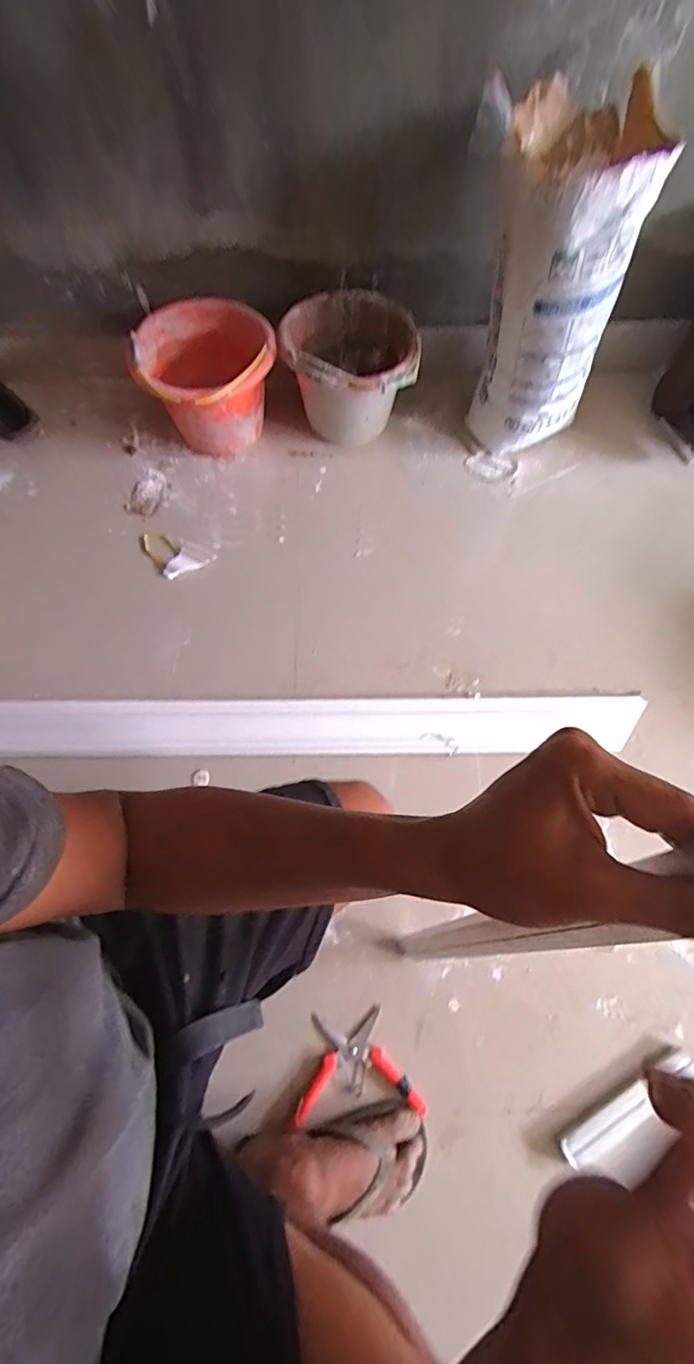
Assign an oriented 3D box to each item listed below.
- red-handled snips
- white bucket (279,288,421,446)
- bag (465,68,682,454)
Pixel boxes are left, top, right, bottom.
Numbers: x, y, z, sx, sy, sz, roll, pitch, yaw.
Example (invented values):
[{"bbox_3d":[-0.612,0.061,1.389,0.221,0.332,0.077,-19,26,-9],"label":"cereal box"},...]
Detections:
[{"bbox_3d":[0.011,0.510,0.667,0.164,0.018,0.115,-4,66,-4],"label":"red-handled snips"},{"bbox_3d":[-0.001,-0.690,1.127,0.281,0.199,0.303,-4,66,-4],"label":"white bucket"},{"bbox_3d":[0.371,-0.706,0.950,0.272,0.501,0.241,-40,73,-17],"label":"bag"}]

